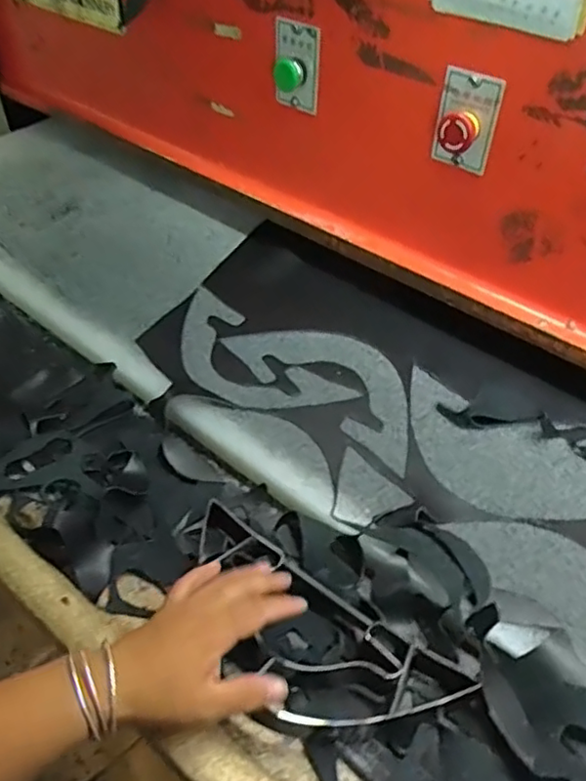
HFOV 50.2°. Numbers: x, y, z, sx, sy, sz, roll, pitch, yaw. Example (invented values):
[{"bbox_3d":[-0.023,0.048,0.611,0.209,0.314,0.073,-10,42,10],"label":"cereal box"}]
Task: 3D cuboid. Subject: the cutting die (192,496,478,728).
[{"bbox_3d":[0.006,0.194,0.517,0.264,0.050,0.126,33,58,25],"label":"cutting die"}]

